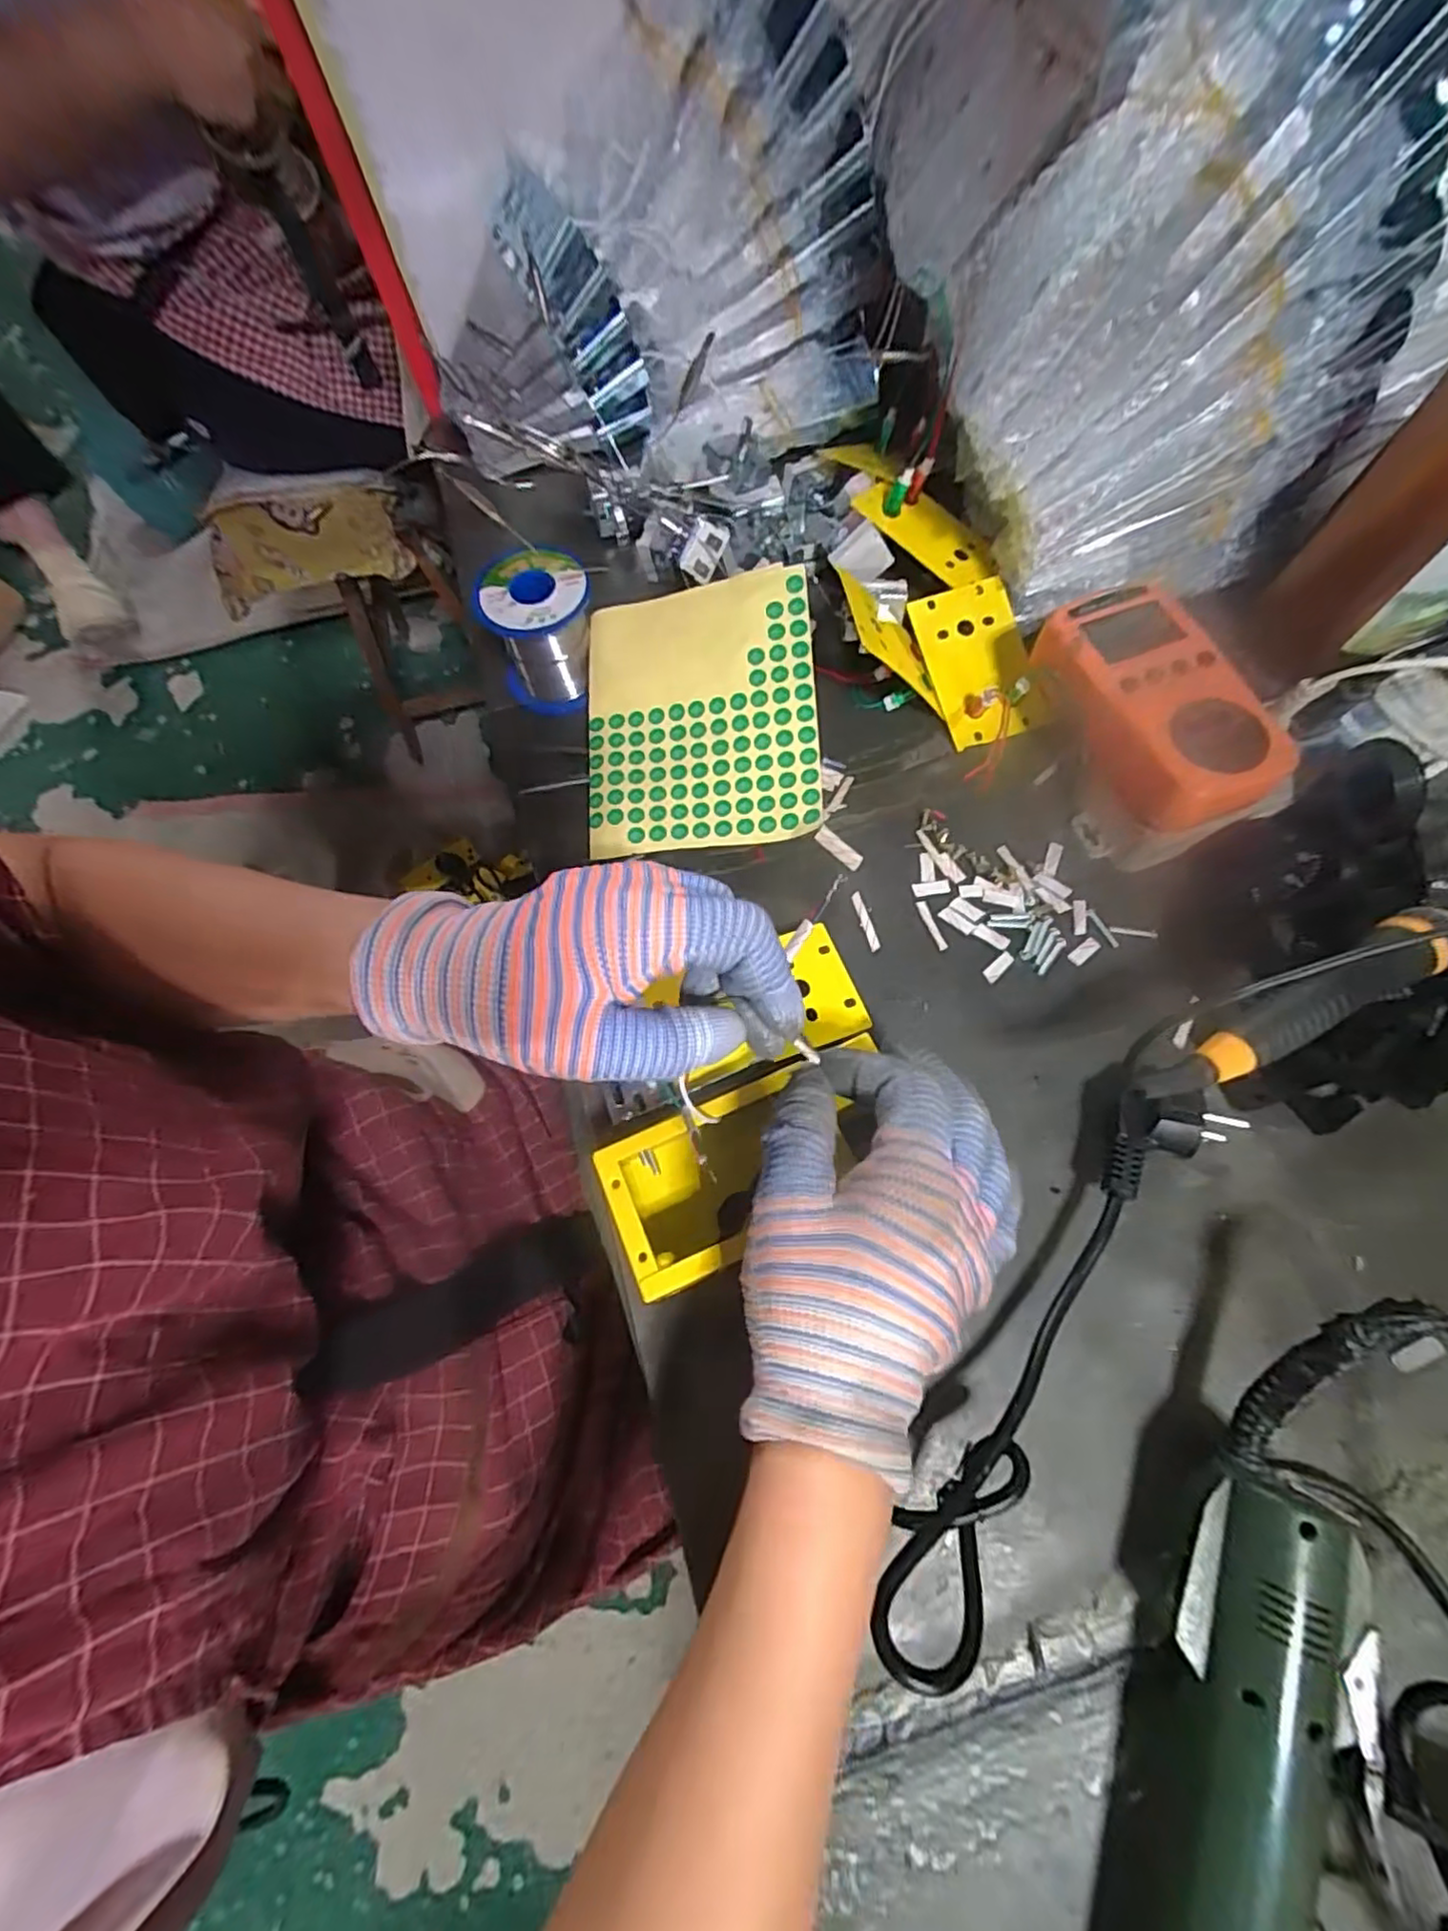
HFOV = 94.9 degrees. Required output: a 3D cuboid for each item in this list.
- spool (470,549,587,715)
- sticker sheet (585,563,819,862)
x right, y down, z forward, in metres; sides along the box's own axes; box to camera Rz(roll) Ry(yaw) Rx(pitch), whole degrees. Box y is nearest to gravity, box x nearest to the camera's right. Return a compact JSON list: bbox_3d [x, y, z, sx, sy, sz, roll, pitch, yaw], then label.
[{"bbox_3d":[-0.107,-0.198,0.396,0.064,0.064,0.067,-1,70,2],"label":"spool"},{"bbox_3d":[-0.015,-0.140,0.373,0.130,0.010,0.152,-5,81,12],"label":"sticker sheet"}]

